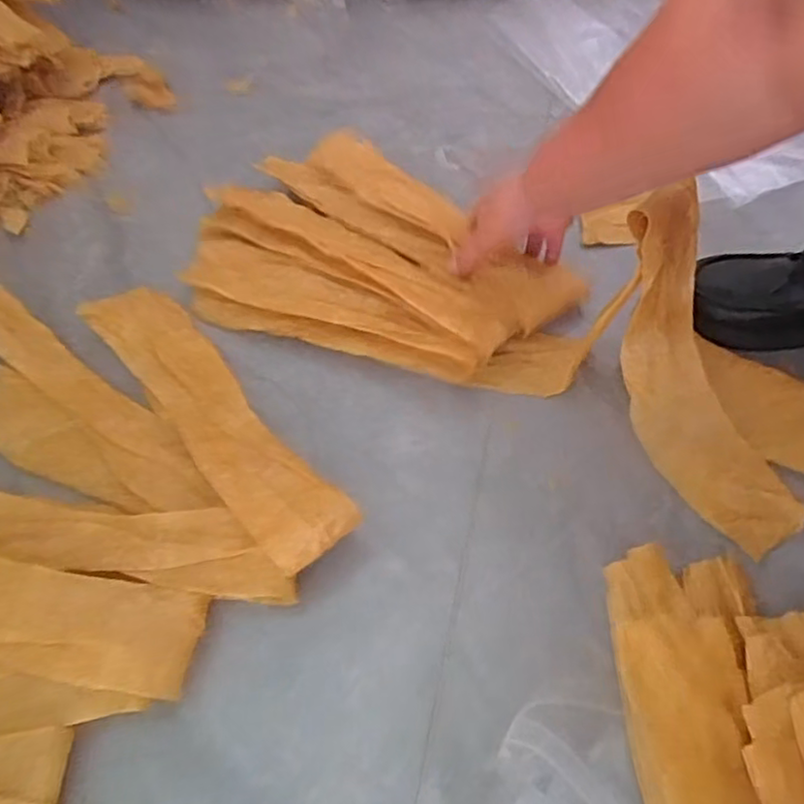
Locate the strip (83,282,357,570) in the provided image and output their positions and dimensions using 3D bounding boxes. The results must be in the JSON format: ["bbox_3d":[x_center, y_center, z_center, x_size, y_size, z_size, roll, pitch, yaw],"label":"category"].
[{"bbox_3d":[-0.168,0.005,0.567,0.075,0.055,0.350,-38,63,-17],"label":"strip"}]

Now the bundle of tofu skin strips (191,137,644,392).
[{"bbox_3d":[-0.016,-0.136,0.638,0.386,0.051,0.235,25,64,18],"label":"bundle of tofu skin strips"}]

